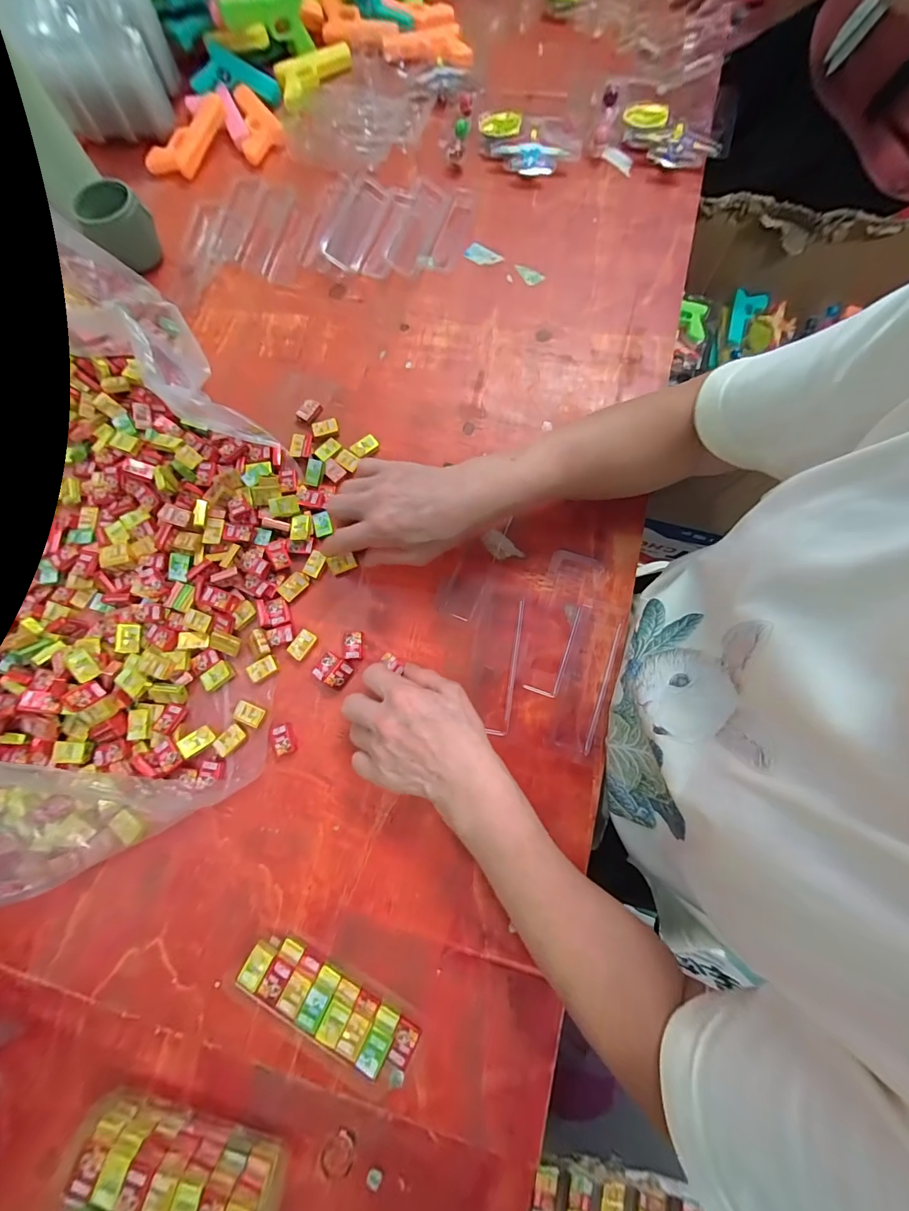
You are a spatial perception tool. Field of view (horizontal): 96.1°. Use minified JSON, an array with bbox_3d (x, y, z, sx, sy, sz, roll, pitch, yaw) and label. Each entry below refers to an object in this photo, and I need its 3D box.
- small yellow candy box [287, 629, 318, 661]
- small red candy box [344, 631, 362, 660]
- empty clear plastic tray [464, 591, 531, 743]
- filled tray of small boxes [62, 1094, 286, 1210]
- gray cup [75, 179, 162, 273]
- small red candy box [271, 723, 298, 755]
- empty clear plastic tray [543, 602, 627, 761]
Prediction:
[{"bbox_3d":[-0.139,0.036,0.374,0.018,0.006,0.026,31,79,8],"label":"small yellow candy box"},{"bbox_3d":[-0.092,0.037,0.374,0.015,0.009,0.024,-3,76,1],"label":"small red candy box"},{"bbox_3d":[0.038,0.048,0.364,0.044,0.010,0.129,9,77,4],"label":"empty clear plastic tray"},{"bbox_3d":[-0.187,0.385,0.274,0.135,0.038,0.057,18,78,6],"label":"filled tray of small boxes"},{"bbox_3d":[-0.384,-0.436,0.471,0.068,0.057,0.061,-37,78,-7],"label":"gray cup"},{"bbox_3d":[-0.148,0.116,0.353,0.019,0.008,0.026,-20,77,-3],"label":"small red candy box"},{"bbox_3d":[0.116,0.063,0.358,0.042,0.009,0.138,19,78,6],"label":"empty clear plastic tray"}]

